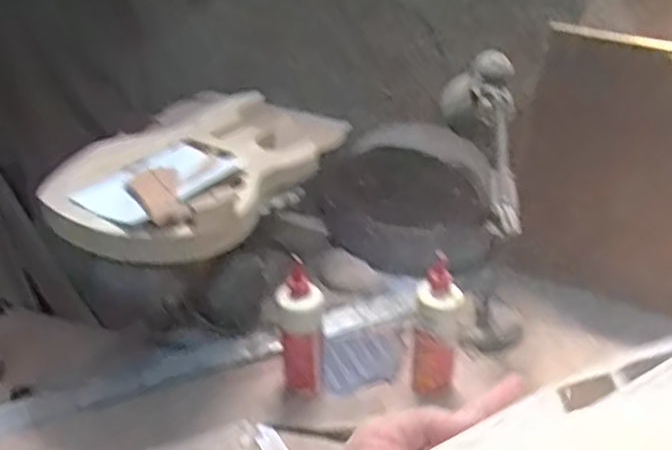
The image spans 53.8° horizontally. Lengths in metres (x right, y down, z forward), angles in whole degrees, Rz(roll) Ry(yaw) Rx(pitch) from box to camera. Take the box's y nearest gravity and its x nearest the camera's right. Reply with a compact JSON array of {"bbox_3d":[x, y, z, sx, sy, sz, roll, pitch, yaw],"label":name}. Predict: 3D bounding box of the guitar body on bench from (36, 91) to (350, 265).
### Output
[{"bbox_3d":[-0.226,-0.114,1.079,0.350,0.072,0.533,14,36,20],"label":"guitar body on bench"}]

